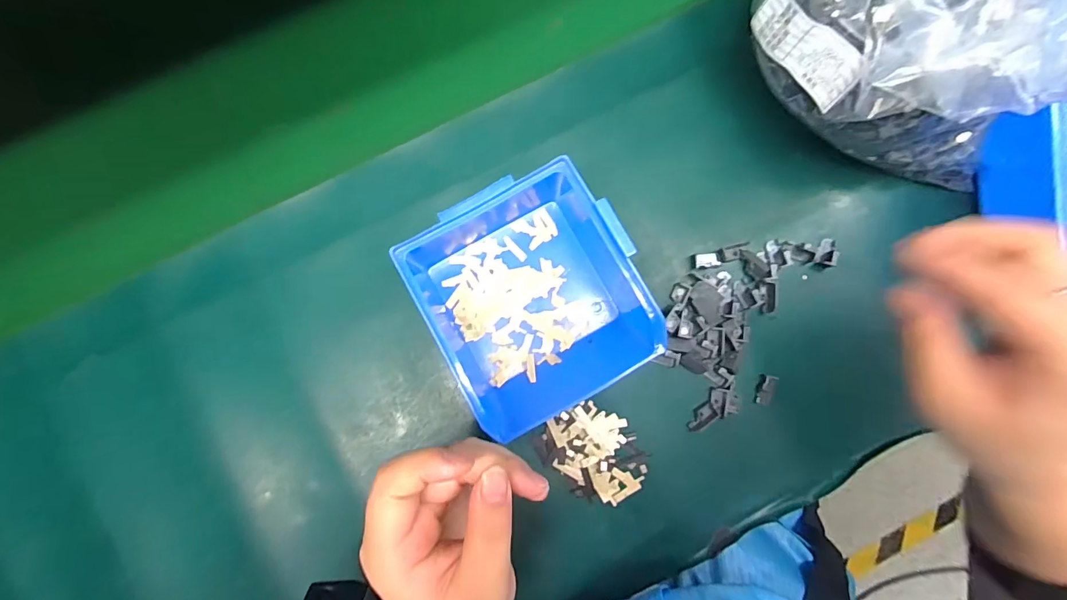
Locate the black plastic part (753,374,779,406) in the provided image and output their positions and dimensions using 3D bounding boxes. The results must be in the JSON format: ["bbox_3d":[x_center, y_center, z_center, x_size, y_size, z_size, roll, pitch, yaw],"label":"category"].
[{"bbox_3d":[0.161,0.063,0.319,0.011,0.009,0.021,15,84,2],"label":"black plastic part"}]

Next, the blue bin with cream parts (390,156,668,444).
[{"bbox_3d":[-0.001,-0.002,0.296,0.131,0.066,0.139,-29,84,-3],"label":"blue bin with cream parts"}]

